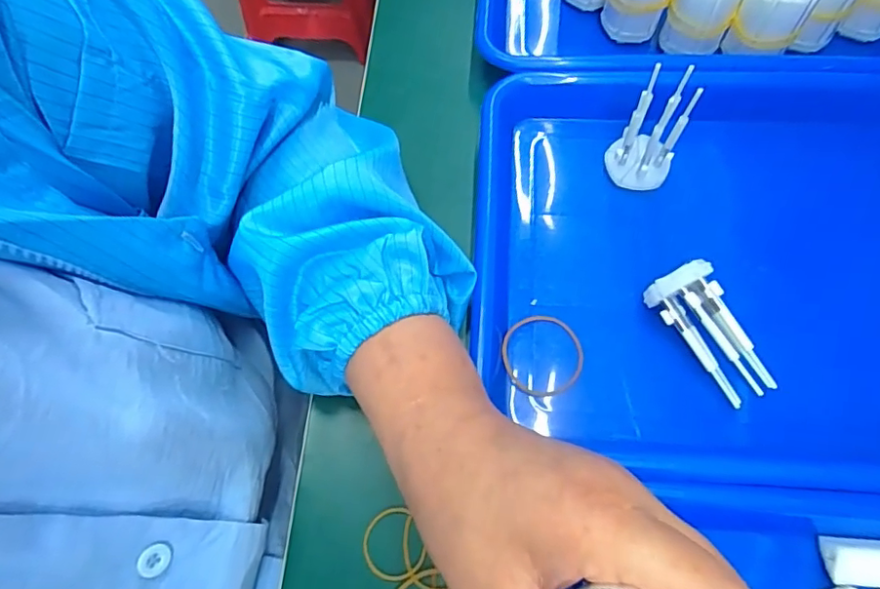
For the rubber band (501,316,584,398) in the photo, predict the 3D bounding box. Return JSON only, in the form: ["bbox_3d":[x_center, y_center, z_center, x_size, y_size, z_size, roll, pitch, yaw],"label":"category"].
[{"bbox_3d":[0.057,0.033,0.307,0.044,0.006,0.048,-1,67,2],"label":"rubber band"}]

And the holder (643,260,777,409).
[{"bbox_3d":[0.144,0.019,0.293,0.029,0.026,0.075,-32,84,-11],"label":"holder"}]

